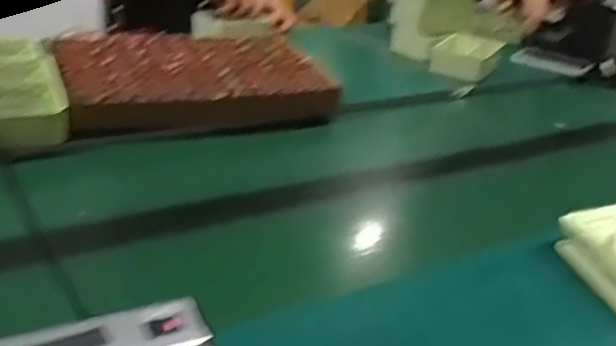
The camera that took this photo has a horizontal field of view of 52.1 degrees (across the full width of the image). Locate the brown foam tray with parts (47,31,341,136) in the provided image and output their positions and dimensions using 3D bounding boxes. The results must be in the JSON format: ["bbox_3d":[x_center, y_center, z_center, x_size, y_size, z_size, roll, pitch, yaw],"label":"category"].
[{"bbox_3d":[-0.197,-0.166,1.029,0.418,0.062,0.294,-12,34,-28],"label":"brown foam tray with parts"}]

